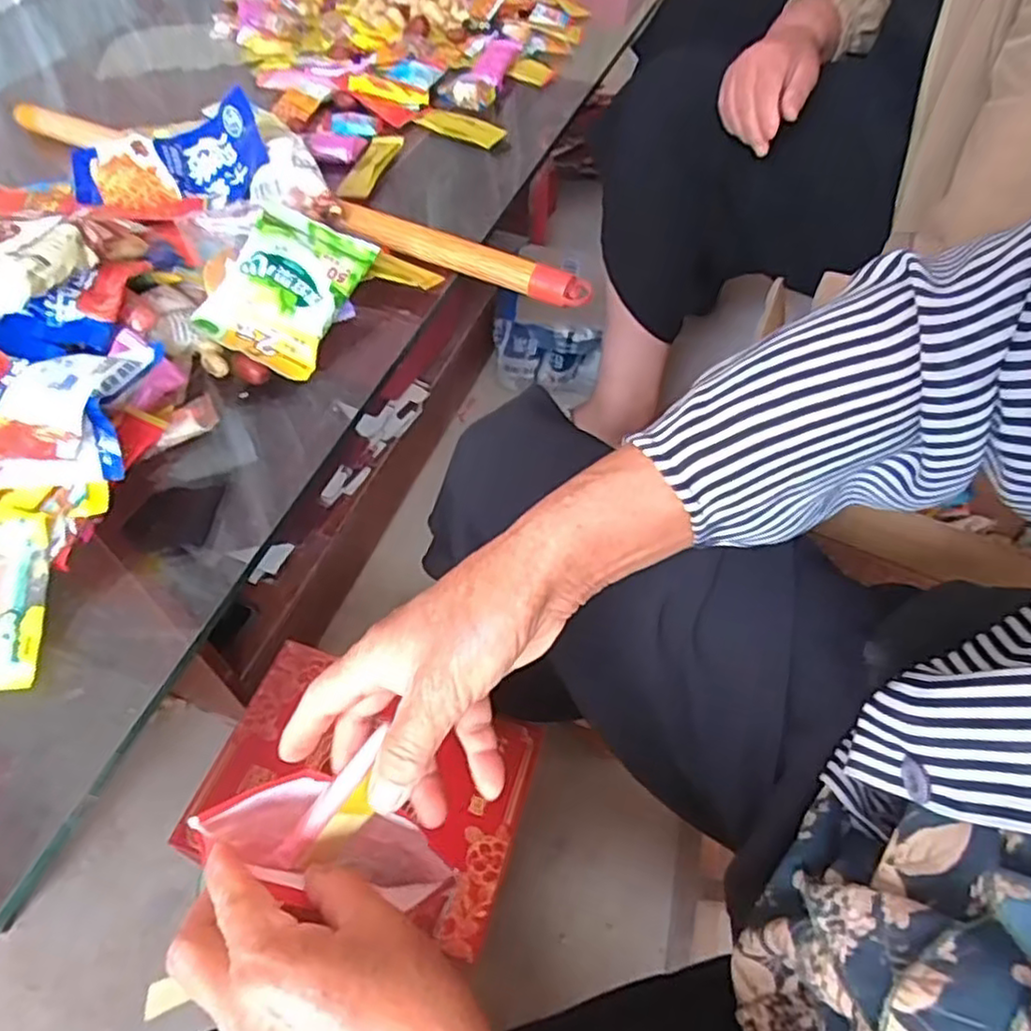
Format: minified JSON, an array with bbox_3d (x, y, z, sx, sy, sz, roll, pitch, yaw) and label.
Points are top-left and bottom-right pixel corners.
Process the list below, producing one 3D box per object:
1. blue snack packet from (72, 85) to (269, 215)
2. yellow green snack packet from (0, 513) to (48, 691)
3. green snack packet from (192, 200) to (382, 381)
[{"bbox_3d":[-0.292,-0.298,0.577,0.155,0.042,0.107,-19,56,-13],"label":"blue snack packet"},{"bbox_3d":[-0.268,0.045,0.365,0.035,0.009,0.092,-3,71,-1],"label":"yellow green snack packet"},{"bbox_3d":[-0.166,-0.167,0.501,0.083,0.017,0.126,25,73,-13],"label":"green snack packet"}]

